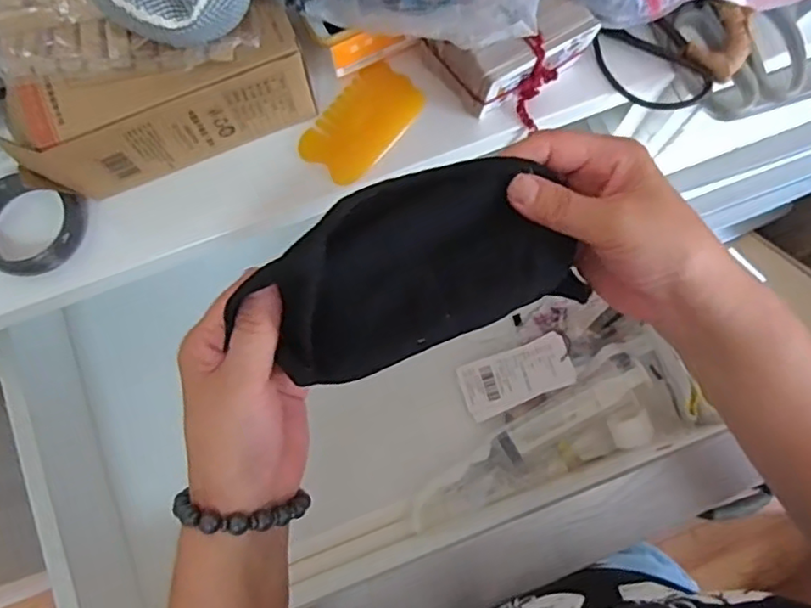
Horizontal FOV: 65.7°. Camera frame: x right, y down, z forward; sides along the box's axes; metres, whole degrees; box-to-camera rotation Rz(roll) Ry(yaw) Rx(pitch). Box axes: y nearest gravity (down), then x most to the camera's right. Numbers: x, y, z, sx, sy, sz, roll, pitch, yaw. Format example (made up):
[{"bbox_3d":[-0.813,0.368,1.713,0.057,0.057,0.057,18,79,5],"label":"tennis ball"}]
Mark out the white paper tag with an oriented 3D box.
[{"bbox_3d":[0.098,0.064,0.559,0.098,0.004,0.049,-25,78,13],"label":"white paper tag"}]

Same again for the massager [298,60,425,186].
[{"bbox_3d":[-0.031,-0.130,0.452,0.050,0.013,0.092,40,80,9],"label":"massager"}]

